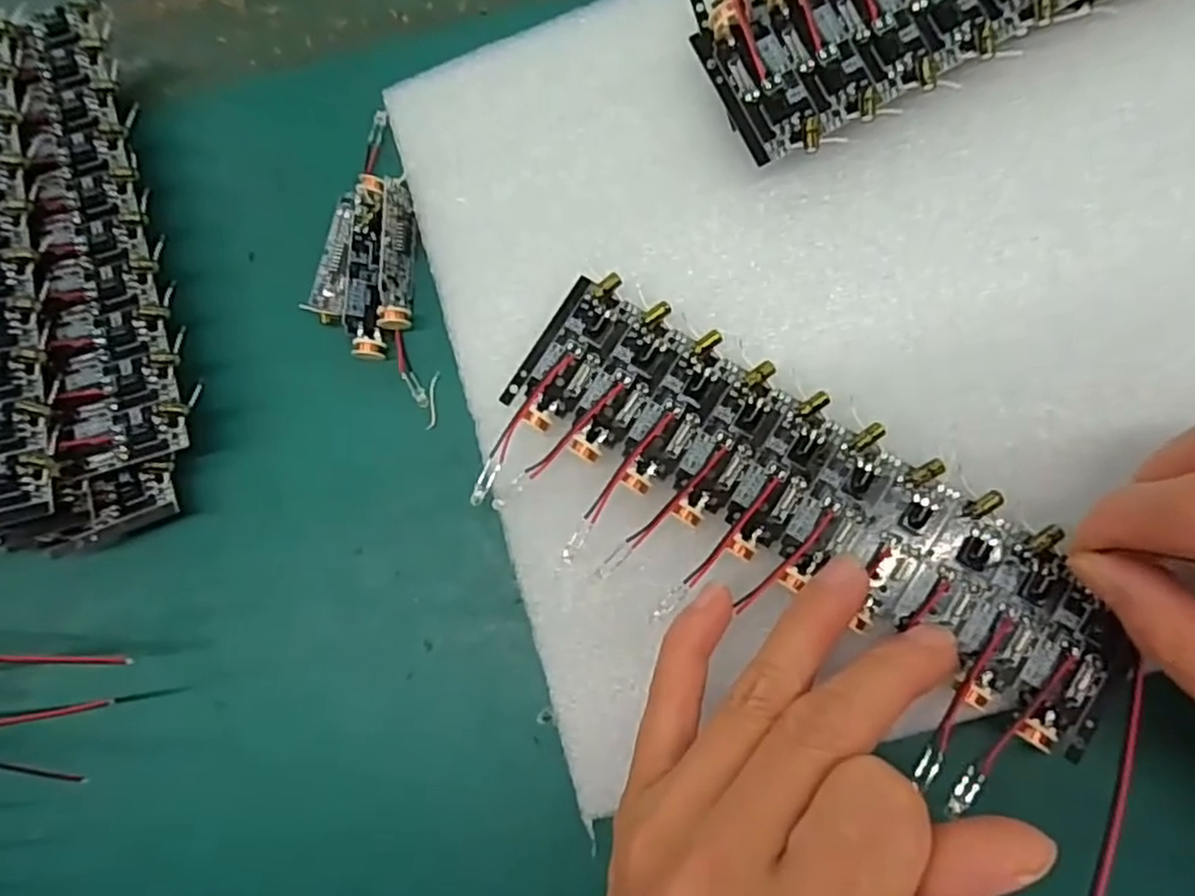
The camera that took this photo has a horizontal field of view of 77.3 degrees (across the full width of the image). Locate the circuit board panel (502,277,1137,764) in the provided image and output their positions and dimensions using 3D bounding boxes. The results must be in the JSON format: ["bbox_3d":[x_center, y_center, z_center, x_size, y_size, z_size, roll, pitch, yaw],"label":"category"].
[{"bbox_3d":[0.053,0.010,0.189,0.160,0.009,0.046,32,92,11],"label":"circuit board panel"}]

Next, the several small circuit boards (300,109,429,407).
[{"bbox_3d":[-0.071,-0.059,0.223,0.031,0.009,0.089,-4,86,9],"label":"several small circuit boards"}]

